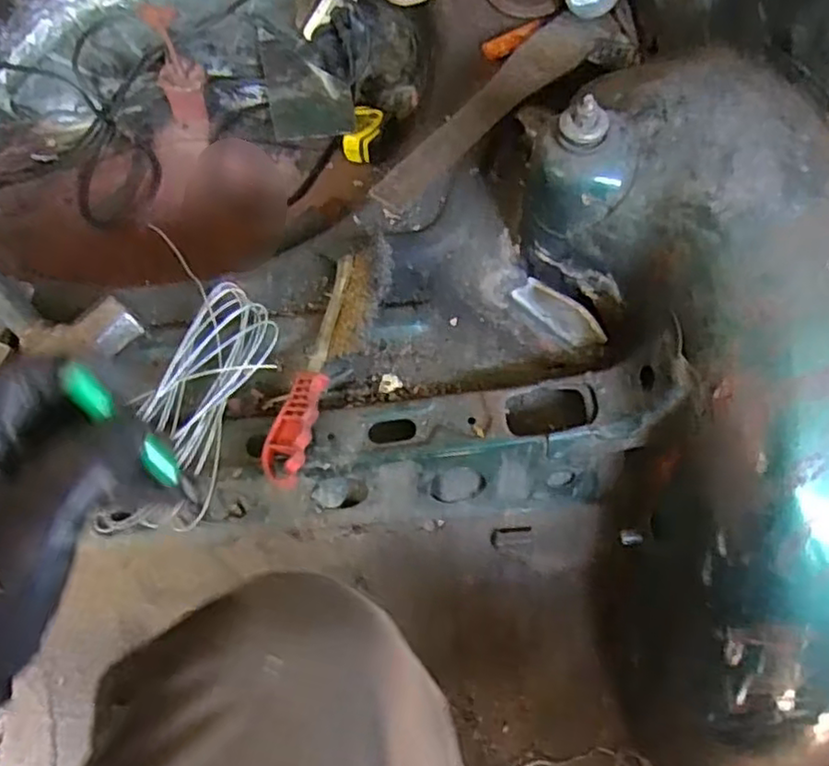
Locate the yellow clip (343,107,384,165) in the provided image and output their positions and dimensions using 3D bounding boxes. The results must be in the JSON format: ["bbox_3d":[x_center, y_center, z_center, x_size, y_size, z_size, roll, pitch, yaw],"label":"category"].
[{"bbox_3d":[-0.064,-0.307,0.836,0.037,0.026,0.068,22,92,11],"label":"yellow clip"}]

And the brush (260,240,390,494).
[{"bbox_3d":[-0.068,-0.028,0.562,0.050,0.028,0.233,15,65,8],"label":"brush"}]

